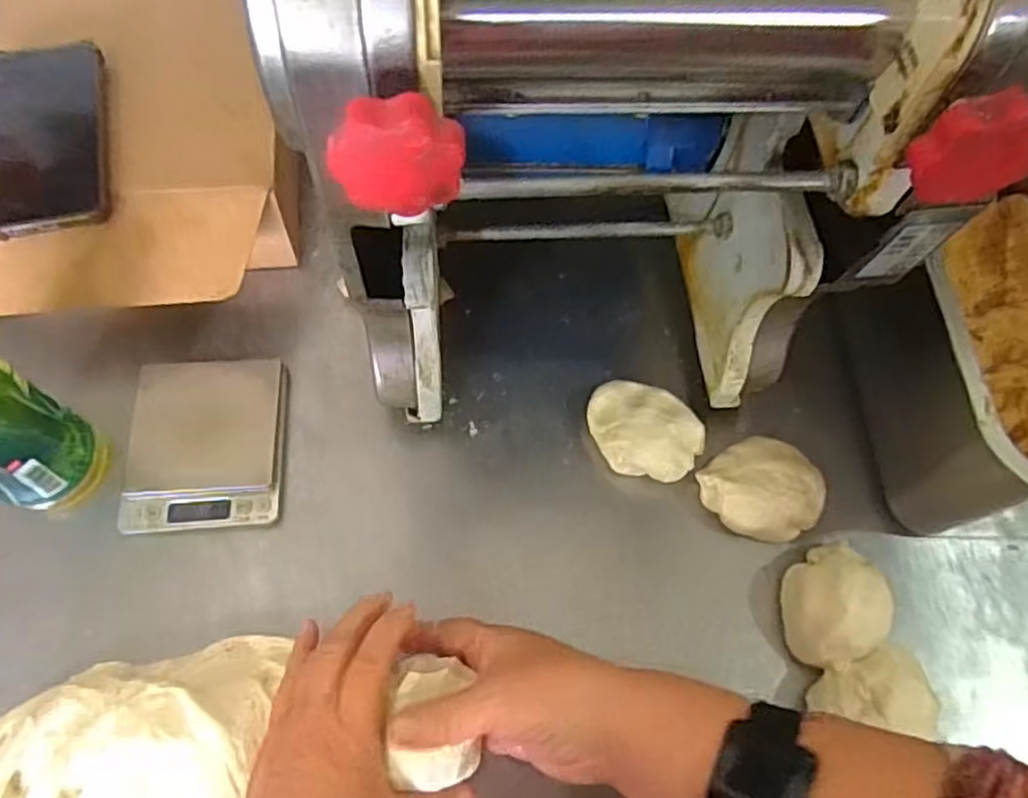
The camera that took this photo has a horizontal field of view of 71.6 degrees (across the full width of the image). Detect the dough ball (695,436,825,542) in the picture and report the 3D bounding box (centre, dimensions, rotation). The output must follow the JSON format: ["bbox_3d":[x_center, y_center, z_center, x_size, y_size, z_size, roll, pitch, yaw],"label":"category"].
[{"bbox_3d":[0.176,0.064,0.502,0.075,0.036,0.073,2,63,-3],"label":"dough ball"}]

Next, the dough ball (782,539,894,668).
[{"bbox_3d":[0.209,0.136,0.468,0.068,0.042,0.066,2,63,-3],"label":"dough ball"}]

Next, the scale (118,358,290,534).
[{"bbox_3d":[-0.217,0.031,0.505,0.102,0.020,0.122,-2,64,-5],"label":"scale"}]

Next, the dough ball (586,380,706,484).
[{"bbox_3d":[0.095,0.024,0.522,0.084,0.036,0.063,22,64,7],"label":"dough ball"}]

